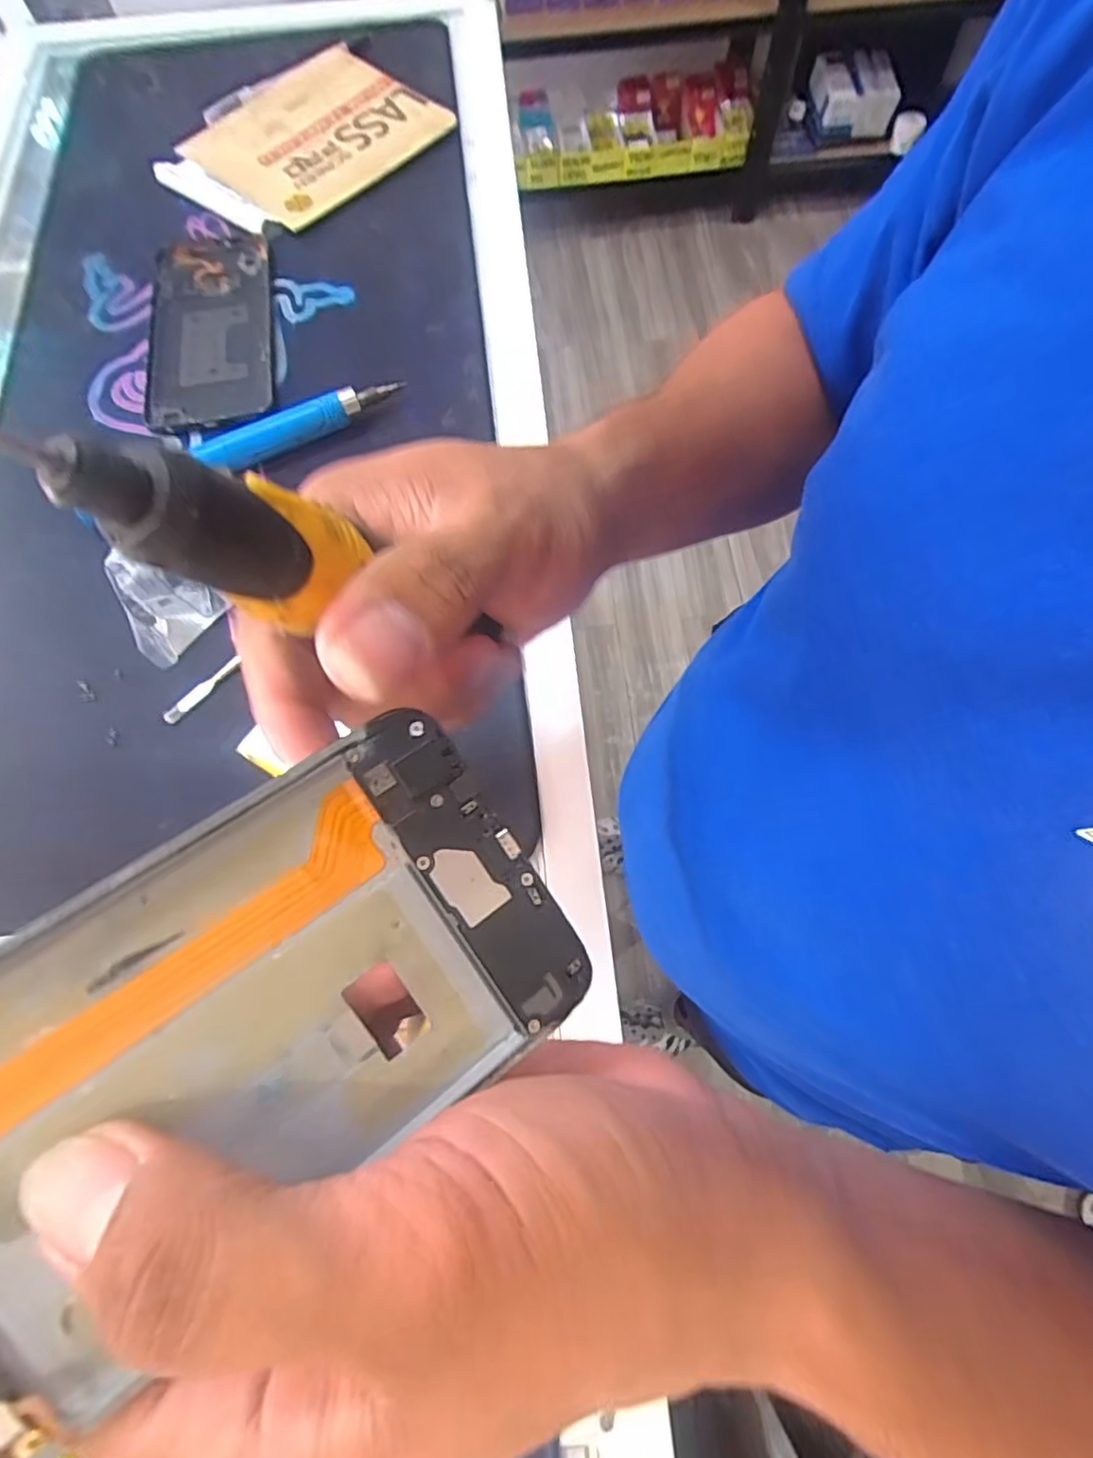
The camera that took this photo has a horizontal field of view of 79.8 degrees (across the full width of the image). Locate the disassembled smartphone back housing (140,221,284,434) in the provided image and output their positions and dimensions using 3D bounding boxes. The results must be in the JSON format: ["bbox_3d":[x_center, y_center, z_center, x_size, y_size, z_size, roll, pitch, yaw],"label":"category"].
[{"bbox_3d":[-0.215,-0.260,0.419,0.078,0.007,0.169,-9,69,-2],"label":"disassembled smartphone back housing"}]

